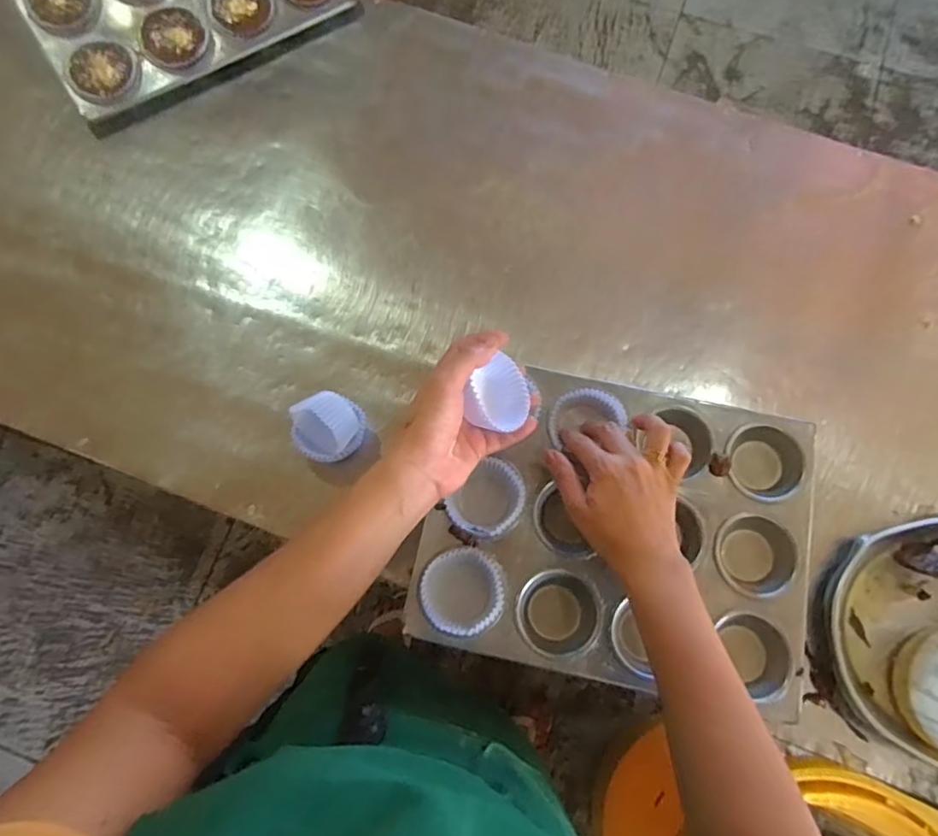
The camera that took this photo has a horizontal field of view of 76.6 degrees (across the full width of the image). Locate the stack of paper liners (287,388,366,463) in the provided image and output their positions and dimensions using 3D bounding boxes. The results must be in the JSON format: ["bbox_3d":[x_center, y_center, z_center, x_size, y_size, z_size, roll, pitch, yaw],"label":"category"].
[{"bbox_3d":[-0.124,0.010,0.532,0.060,0.061,0.051,-36,79,-11],"label":"stack of paper liners"}]

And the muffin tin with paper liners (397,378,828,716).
[{"bbox_3d":[0.135,0.097,0.534,0.325,0.032,0.258,13,75,2],"label":"muffin tin with paper liners"}]

